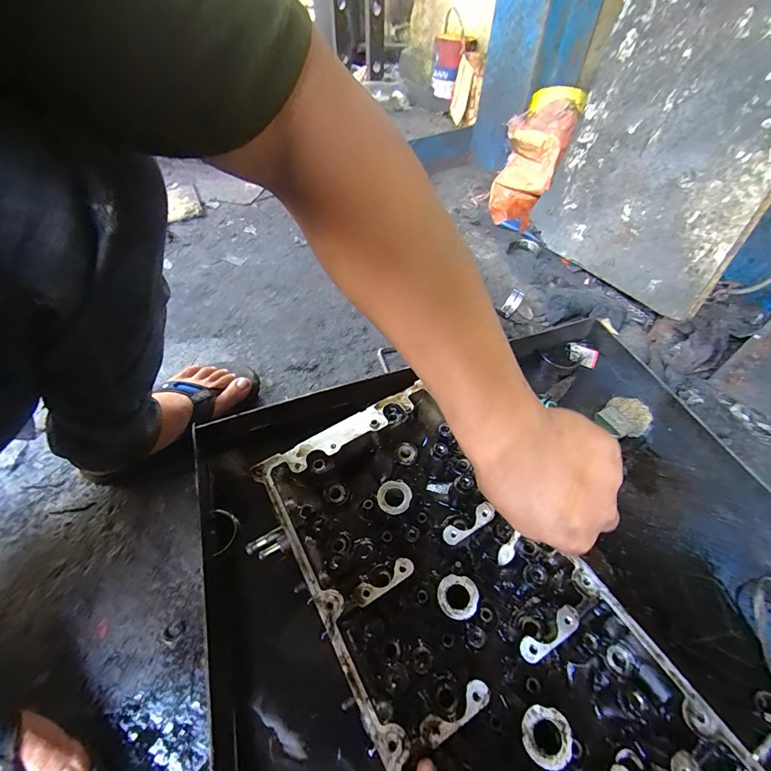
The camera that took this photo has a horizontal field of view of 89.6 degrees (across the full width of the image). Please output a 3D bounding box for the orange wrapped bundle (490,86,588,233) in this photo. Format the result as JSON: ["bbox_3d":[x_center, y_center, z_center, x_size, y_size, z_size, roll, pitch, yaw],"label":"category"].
[{"bbox_3d":[0.382,-0.602,1.030,0.154,0.112,0.385,25,94,17],"label":"orange wrapped bundle"}]

